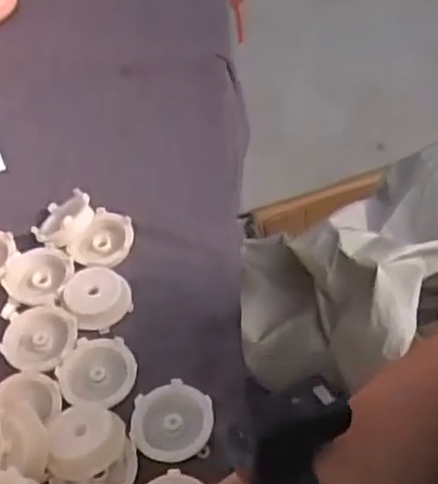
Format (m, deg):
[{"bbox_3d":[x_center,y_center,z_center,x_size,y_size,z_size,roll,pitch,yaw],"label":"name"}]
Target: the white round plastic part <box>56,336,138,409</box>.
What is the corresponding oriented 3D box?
[{"bbox_3d":[-0.087,0.093,0.489,0.054,0.012,0.050,-2,51,3],"label":"white round plastic part"}]

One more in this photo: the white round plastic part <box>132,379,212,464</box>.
[{"bbox_3d":[-0.031,0.119,0.457,0.053,0.011,0.053,-3,51,3],"label":"white round plastic part"}]

